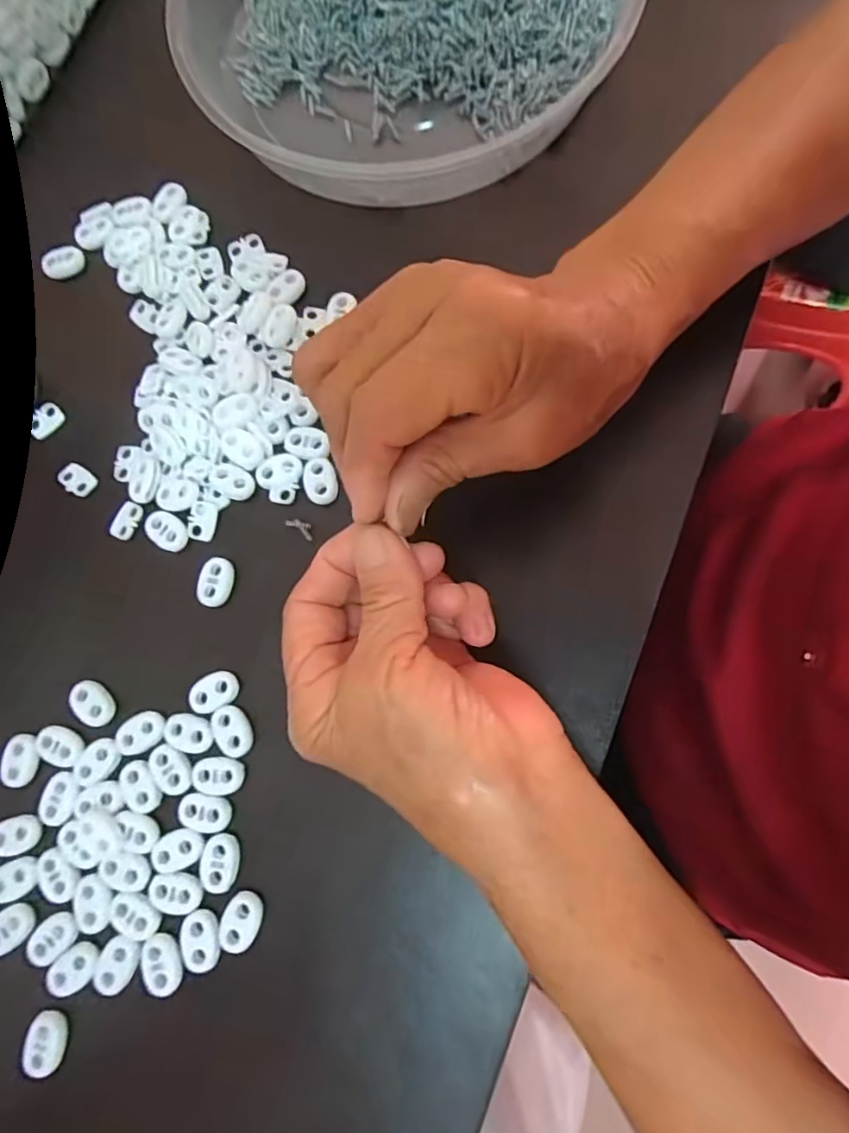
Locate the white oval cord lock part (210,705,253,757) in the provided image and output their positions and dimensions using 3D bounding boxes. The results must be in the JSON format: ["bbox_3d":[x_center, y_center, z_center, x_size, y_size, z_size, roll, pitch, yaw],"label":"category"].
[{"bbox_3d":[-0.085,0.072,0.251,0.014,0.004,0.023,-31,77,0],"label":"white oval cord lock part"}]

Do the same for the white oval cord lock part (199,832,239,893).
[{"bbox_3d":[-0.086,0.124,0.240,0.016,0.004,0.022,10,80,8],"label":"white oval cord lock part"}]

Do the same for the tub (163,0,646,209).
[{"bbox_3d":[-0.017,-0.291,0.293,0.224,0.052,0.235,-1,79,6],"label":"tub"}]

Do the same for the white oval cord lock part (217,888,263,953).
[{"bbox_3d":[-0.075,0.145,0.235,0.016,0.005,0.021,27,83,11],"label":"white oval cord lock part"}]

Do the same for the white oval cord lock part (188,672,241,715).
[{"bbox_3d":[-0.094,0.055,0.254,0.023,0.004,0.015,-30,77,0],"label":"white oval cord lock part"}]

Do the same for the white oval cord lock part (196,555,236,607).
[{"bbox_3d":[-0.097,0.007,0.268,0.015,0.004,0.023,3,79,7],"label":"white oval cord lock part"}]

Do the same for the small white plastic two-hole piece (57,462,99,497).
[{"bbox_3d":[-0.174,-0.044,0.288,0.020,0.004,0.013,30,84,11],"label":"small white plastic two-hole piece"}]

